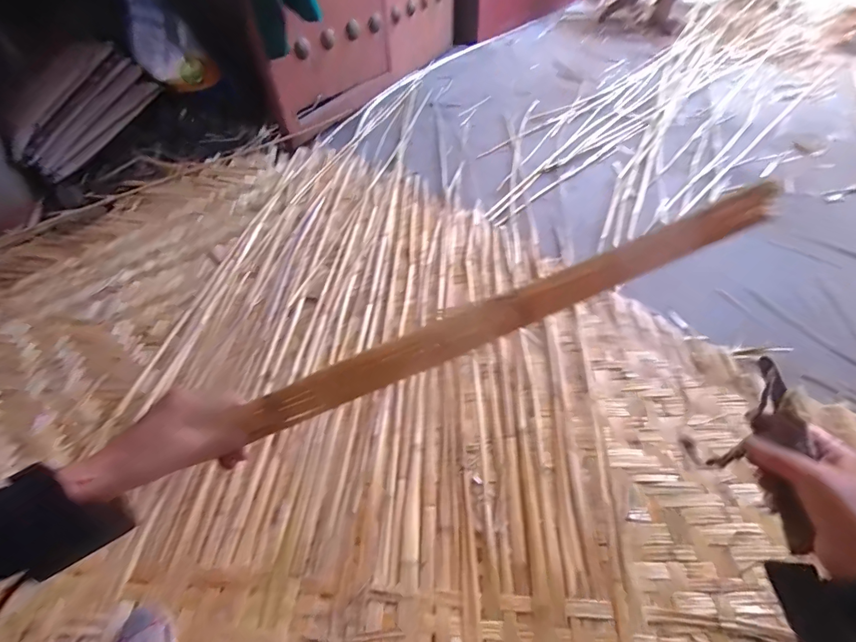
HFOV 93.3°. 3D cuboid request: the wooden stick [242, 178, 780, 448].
[{"bbox_3d":[0.049,-0.001,0.338,0.456,0.035,0.009,-24,18,8],"label":"wooden stick"}]

